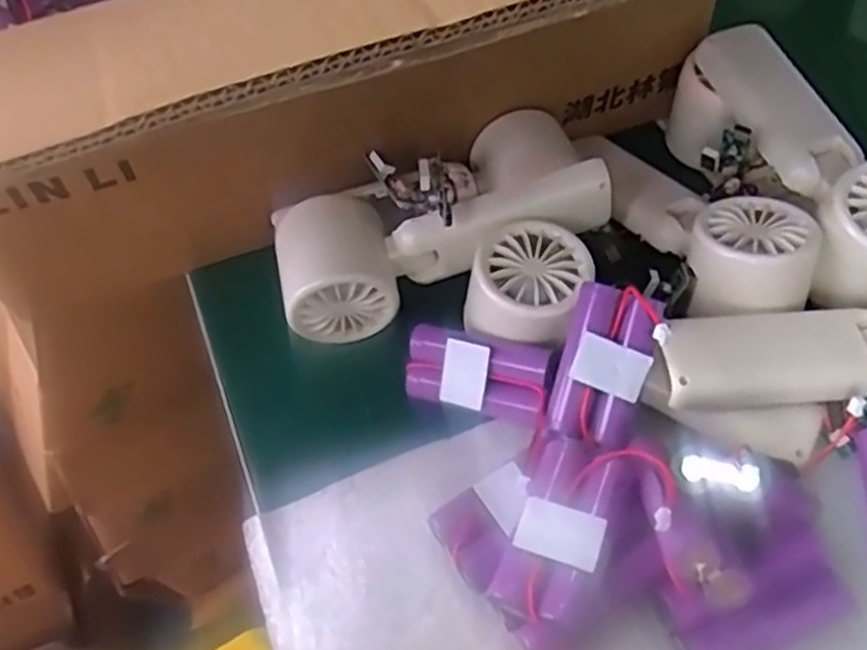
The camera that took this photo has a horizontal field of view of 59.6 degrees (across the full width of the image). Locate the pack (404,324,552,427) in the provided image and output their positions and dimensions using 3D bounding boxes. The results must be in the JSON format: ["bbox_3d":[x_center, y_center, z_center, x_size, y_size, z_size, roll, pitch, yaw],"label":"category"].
[{"bbox_3d":[0.019,0.022,0.342,0.067,0.015,0.035,15,92,23],"label":"pack"}]

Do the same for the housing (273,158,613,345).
[{"bbox_3d":[0.004,-0.046,0.373,0.163,0.064,0.069,-8,54,-1],"label":"housing"}]

